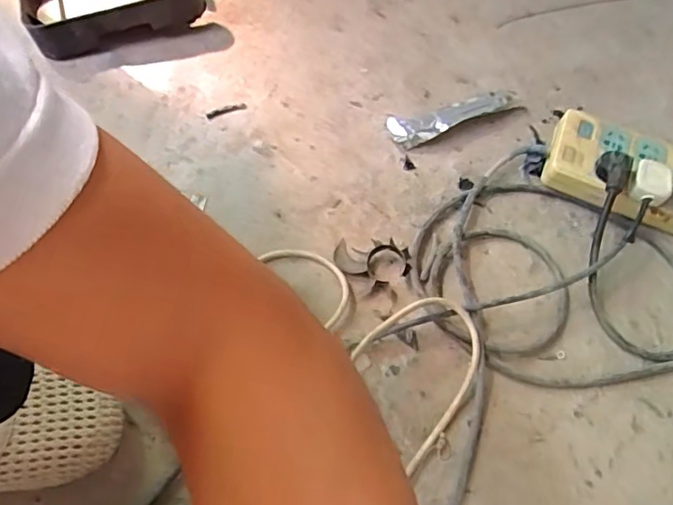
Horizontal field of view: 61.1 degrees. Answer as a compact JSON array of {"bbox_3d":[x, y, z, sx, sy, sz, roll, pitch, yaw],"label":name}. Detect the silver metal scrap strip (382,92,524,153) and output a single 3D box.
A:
[{"bbox_3d":[0.144,-0.167,0.690,0.172,0.031,0.051,-17,62,-12],"label":"silver metal scrap strip"}]

